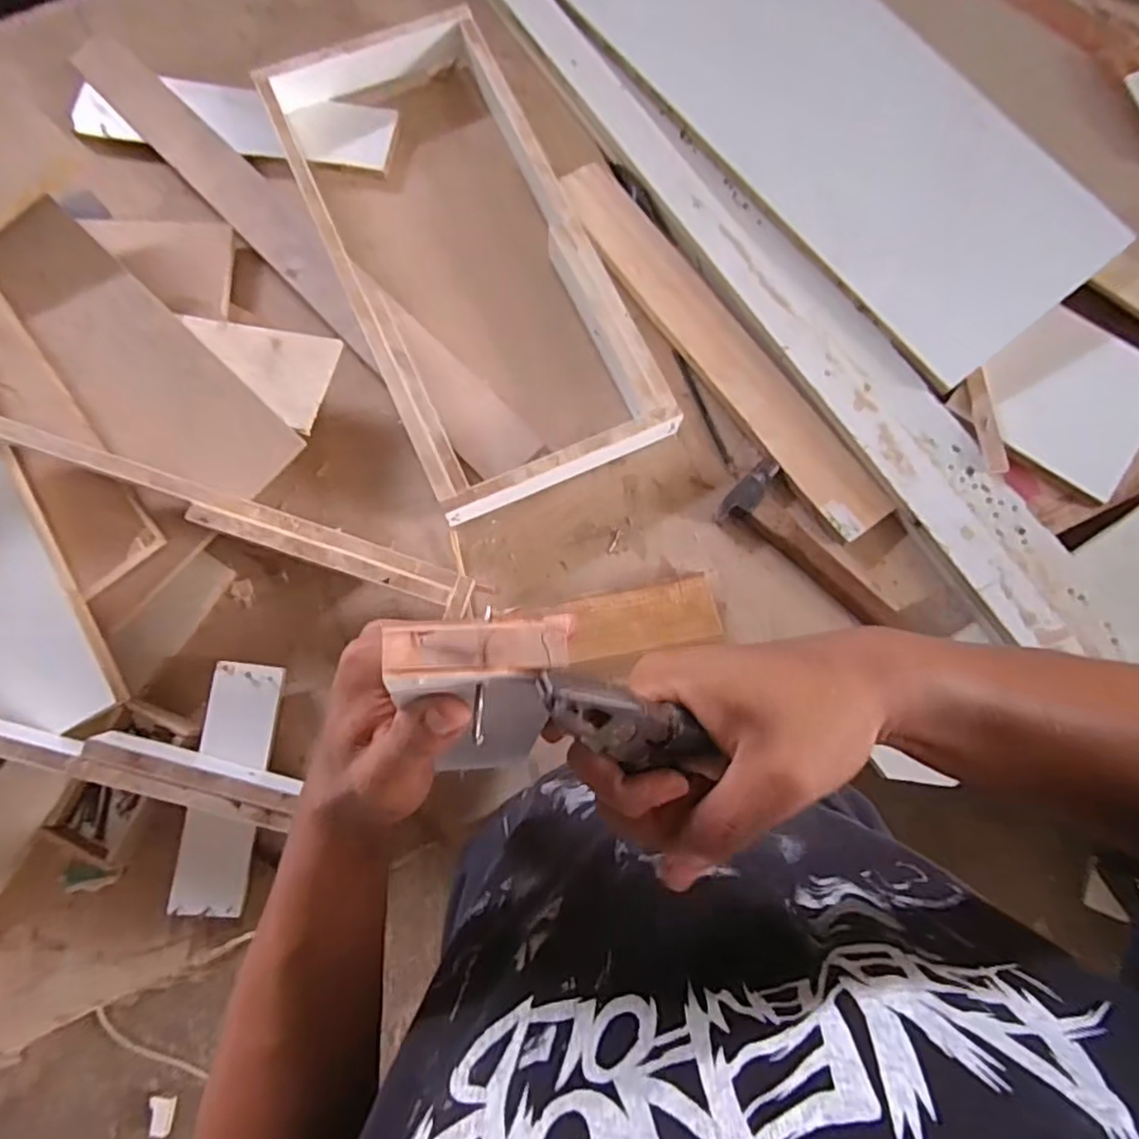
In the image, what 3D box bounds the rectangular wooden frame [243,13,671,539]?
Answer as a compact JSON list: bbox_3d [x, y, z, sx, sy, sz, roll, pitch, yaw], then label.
[{"bbox_3d":[-0.129,-0.377,0.769,0.286,0.042,0.619,-25,79,-5],"label":"rectangular wooden frame"}]

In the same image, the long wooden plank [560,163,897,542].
[{"bbox_3d":[0.168,-0.263,0.760,0.074,0.015,0.539,-36,80,-7],"label":"long wooden plank"}]

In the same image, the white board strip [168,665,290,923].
[{"bbox_3d":[-0.342,0.217,0.661,0.068,0.009,0.241,8,79,-11],"label":"white board strip"}]

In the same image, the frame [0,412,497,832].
[{"bbox_3d":[-0.423,0.044,0.630,0.611,0.076,0.288,20,81,-8],"label":"frame"}]

